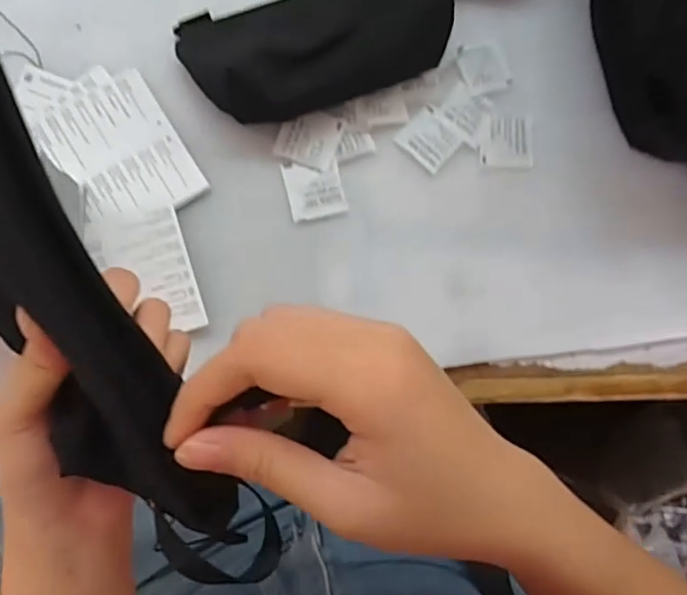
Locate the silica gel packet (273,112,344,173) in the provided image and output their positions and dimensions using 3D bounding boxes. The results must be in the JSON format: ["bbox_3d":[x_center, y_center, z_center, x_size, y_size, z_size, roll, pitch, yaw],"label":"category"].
[{"bbox_3d":[-0.024,-0.113,0.412,0.040,0.007,0.039,22,82,-2],"label":"silica gel packet"}]

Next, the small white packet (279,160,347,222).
[{"bbox_3d":[-0.020,-0.077,0.410,0.039,0.004,0.042,-12,85,-6],"label":"small white packet"}]

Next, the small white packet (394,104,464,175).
[{"bbox_3d":[0.064,-0.116,0.426,0.038,0.004,0.039,42,82,1],"label":"small white packet"}]

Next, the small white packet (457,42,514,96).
[{"bbox_3d":[0.105,-0.172,0.433,0.035,0.004,0.037,-19,85,-7],"label":"small white packet"}]

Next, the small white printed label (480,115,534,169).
[{"bbox_3d":[0.122,-0.117,0.431,0.040,0.004,0.040,3,83,-5],"label":"small white printed label"}]

